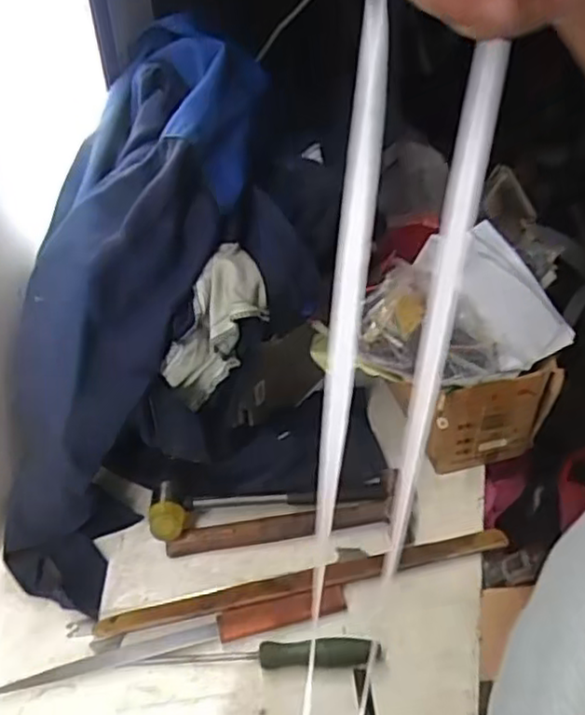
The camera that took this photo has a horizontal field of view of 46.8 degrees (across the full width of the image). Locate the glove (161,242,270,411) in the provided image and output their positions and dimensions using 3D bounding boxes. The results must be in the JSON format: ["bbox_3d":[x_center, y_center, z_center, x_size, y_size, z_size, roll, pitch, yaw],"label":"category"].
[{"bbox_3d":[-0.073,-0.017,0.578,0.060,0.151,0.053,-4,40,-42],"label":"glove"}]

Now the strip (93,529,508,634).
[{"bbox_3d":[0.015,0.209,0.637,0.387,0.011,0.024,-10,47,-9],"label":"strip"}]

